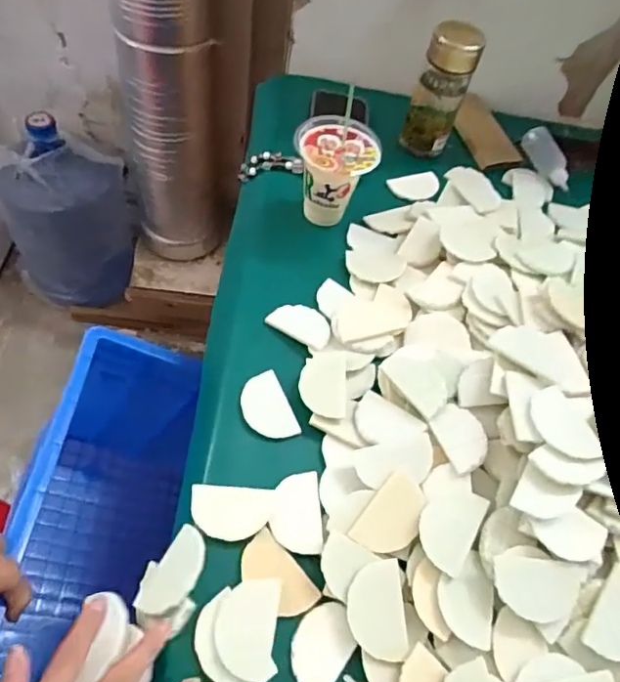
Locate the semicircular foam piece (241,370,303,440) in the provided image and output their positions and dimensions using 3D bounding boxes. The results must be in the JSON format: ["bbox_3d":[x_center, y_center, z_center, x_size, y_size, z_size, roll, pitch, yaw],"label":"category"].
[{"bbox_3d":[-0.042,0.063,0.518,0.042,0.005,0.068,-18,66,-20],"label":"semicircular foam piece"}]

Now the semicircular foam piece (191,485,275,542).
[{"bbox_3d":[-0.066,0.143,0.459,0.066,0.004,0.044,5,57,-3],"label":"semicircular foam piece"}]

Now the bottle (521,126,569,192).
[{"bbox_3d":[0.333,-0.253,0.769,0.028,0.031,0.101,-17,70,-11],"label":"bottle"}]

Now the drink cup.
[{"bbox_3d":[0.030,-0.190,0.636,0.088,0.112,0.080,0,55,0],"label":"drink cup"}]

